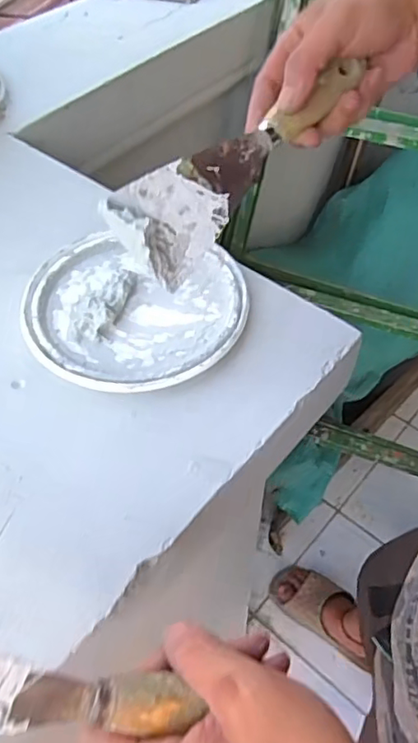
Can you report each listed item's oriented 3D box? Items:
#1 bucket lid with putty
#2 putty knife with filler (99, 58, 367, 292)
[{"bbox_3d":[-0.061,-0.049,0.468,0.173,0.016,0.154,10,54,8],"label":"bucket lid with putty"},{"bbox_3d":[0.021,-0.136,0.380,0.189,0.032,0.063,-40,101,-7],"label":"putty knife with filler"}]

